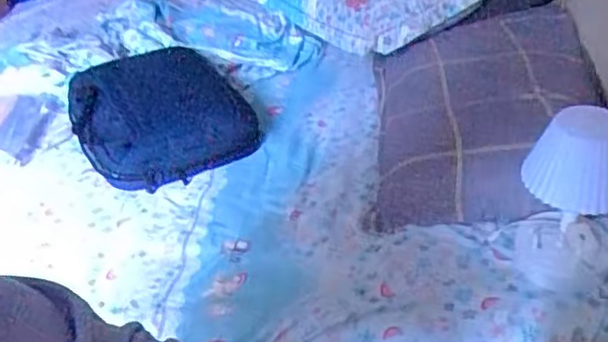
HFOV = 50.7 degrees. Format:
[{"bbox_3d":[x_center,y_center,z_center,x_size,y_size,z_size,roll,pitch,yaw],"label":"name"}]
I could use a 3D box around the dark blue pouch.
[{"bbox_3d":[-0.282,-0.126,1.264,0.327,0.073,0.390,-20,37,-19],"label":"dark blue pouch"}]

